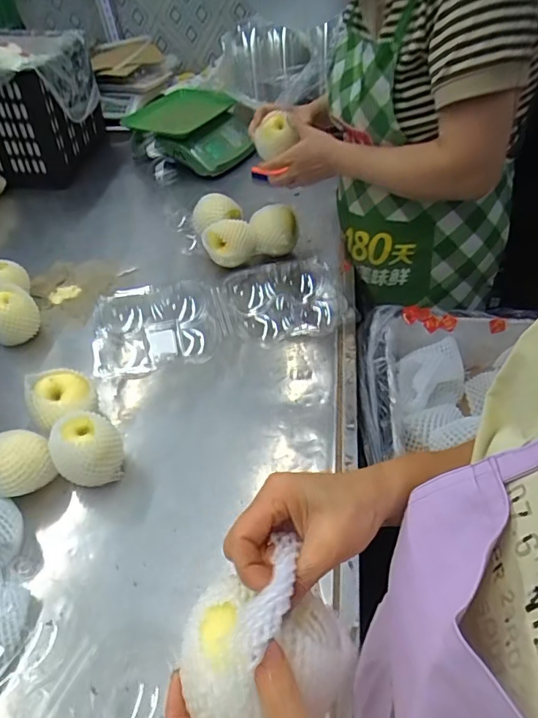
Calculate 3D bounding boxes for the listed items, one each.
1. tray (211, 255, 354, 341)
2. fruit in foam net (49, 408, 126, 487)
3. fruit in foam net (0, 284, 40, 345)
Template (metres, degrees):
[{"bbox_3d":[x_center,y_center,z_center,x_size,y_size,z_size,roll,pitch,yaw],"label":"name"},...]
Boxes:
[{"bbox_3d":[0.017,-0.091,0.845,0.213,0.060,0.184,-10,45,-6],"label":"tray"},{"bbox_3d":[-0.233,0.120,0.630,0.081,0.091,0.080,-2,45,2],"label":"fruit in foam net"},{"bbox_3d":[-0.445,-0.073,0.848,0.086,0.093,0.078,-20,47,-15],"label":"fruit in foam net"}]

